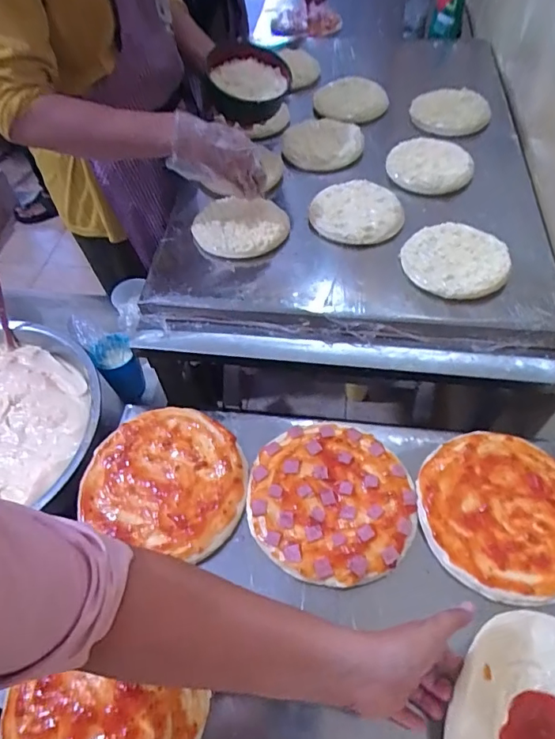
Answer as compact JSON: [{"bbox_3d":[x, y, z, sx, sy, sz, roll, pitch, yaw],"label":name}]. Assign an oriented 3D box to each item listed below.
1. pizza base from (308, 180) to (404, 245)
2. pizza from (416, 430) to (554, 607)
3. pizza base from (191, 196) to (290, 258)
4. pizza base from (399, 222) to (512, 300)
[{"bbox_3d":[0.130,-0.258,0.782,0.145,0.018,0.145,-3,55,5],"label":"pizza base"},{"bbox_3d":[0.265,0.164,0.567,0.190,0.015,0.193,-1,55,2],"label":"pizza"},{"bbox_3d":[-0.058,-0.229,0.767,0.145,0.026,0.118,6,65,10],"label":"pizza base"},{"bbox_3d":[0.262,-0.160,0.710,0.141,0.023,0.144,-1,55,2],"label":"pizza base"}]

